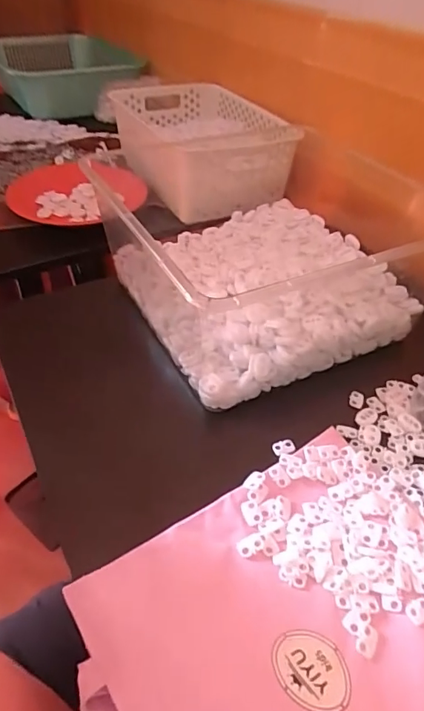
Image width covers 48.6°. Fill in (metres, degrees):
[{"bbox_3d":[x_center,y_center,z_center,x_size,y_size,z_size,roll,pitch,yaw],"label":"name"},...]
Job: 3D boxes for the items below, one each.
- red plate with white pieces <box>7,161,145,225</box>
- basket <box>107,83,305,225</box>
[{"bbox_3d":[-0.211,-0.236,0.695,0.201,0.035,0.173,11,43,9],"label":"red plate with white pieces"},{"bbox_3d":[-0.015,-0.332,0.752,0.217,0.127,0.314,-17,46,-20],"label":"basket"}]

